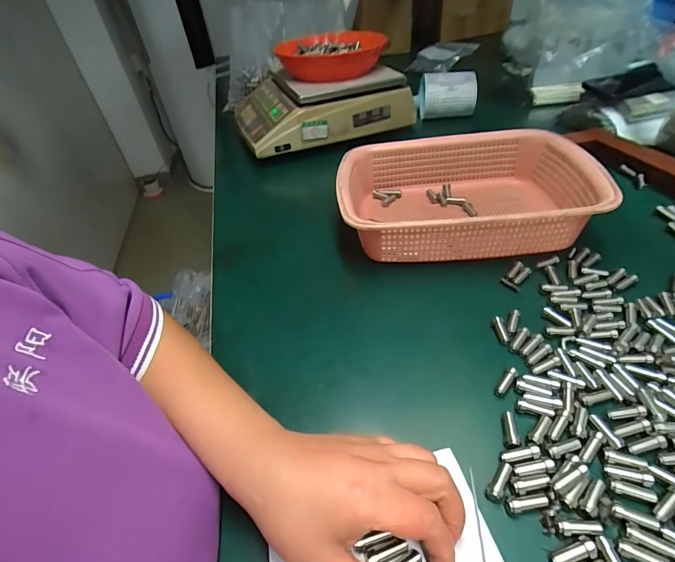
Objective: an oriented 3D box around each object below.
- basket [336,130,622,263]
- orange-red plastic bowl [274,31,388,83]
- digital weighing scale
[{"bbox_3d":[0.158,-0.106,0.466,0.298,0.075,0.212,0,41,9],"label":"basket"},{"bbox_3d":[-0.012,-0.443,0.724,0.202,0.056,0.211,-4,40,4],"label":"orange-red plastic bowl"},{"bbox_3d":[-0.055,-0.375,0.776,0.316,0.100,0.286,-19,43,-13],"label":"digital weighing scale"}]

